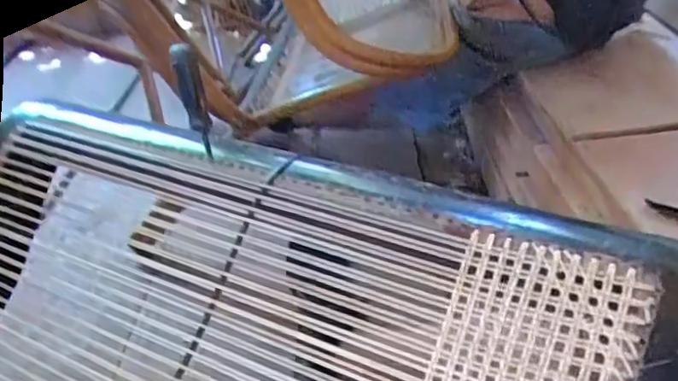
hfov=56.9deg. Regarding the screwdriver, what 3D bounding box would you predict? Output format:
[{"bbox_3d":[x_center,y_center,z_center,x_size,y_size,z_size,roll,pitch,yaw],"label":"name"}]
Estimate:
[{"bbox_3d":[-0.138,-0.078,0.601,0.023,0.128,0.031,-13,32,-12],"label":"screwdriver"}]

